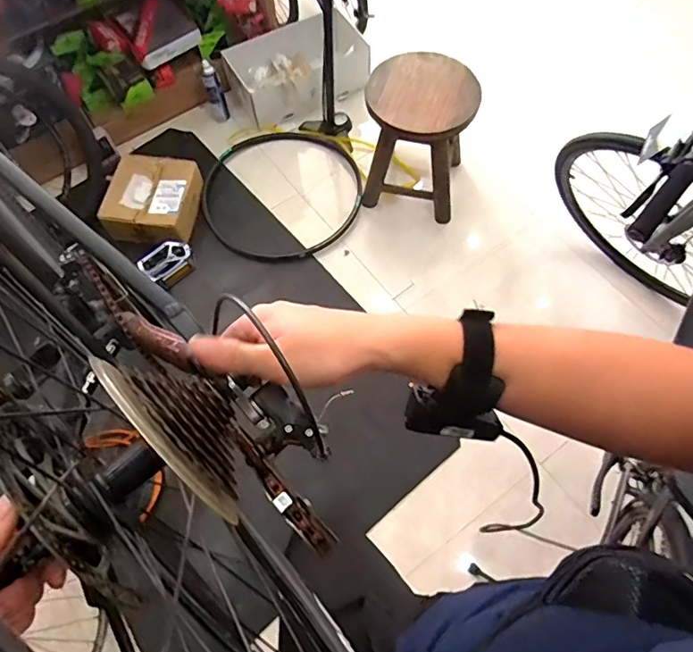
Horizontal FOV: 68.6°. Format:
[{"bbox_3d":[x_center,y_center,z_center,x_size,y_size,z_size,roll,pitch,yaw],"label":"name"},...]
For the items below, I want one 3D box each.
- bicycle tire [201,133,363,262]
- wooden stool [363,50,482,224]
[{"bbox_3d":[-0.240,-0.495,1.848,0.593,0.037,0.565,-1,64,2],"label":"bicycle tire"},{"bbox_3d":[0.232,-0.617,1.664,0.327,0.403,0.316,10,65,7],"label":"wooden stool"}]

